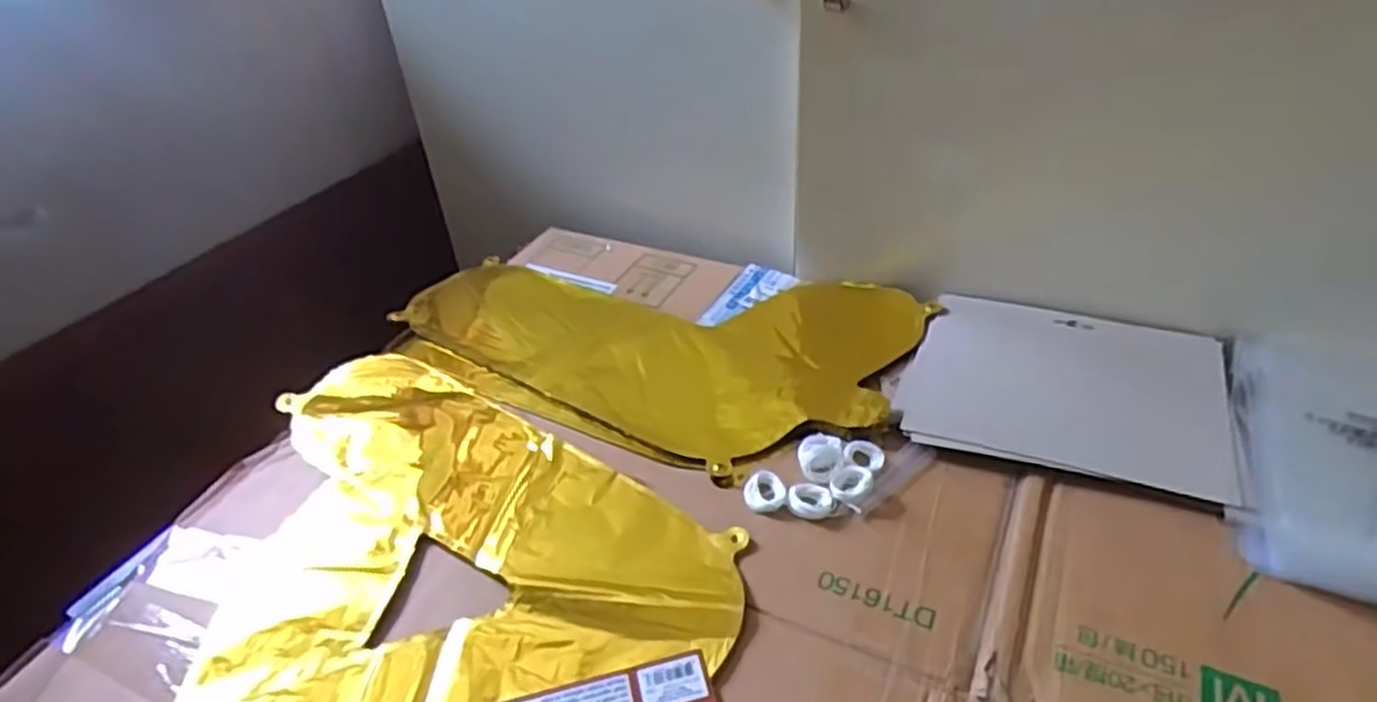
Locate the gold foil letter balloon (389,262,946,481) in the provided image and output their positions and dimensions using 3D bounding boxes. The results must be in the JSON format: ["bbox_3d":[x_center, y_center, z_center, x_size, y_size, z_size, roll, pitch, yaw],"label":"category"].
[{"bbox_3d":[-0.026,-0.028,0.649,0.393,0.022,0.239,19,45,27],"label":"gold foil letter balloon"}]

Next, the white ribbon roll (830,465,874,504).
[{"bbox_3d":[0.098,0.080,0.484,0.024,0.006,0.027,8,40,16],"label":"white ribbon roll"}]

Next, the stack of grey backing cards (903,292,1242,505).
[{"bbox_3d":[0.260,0.020,0.550,0.195,0.008,0.167,12,42,19],"label":"stack of grey backing cards"}]

